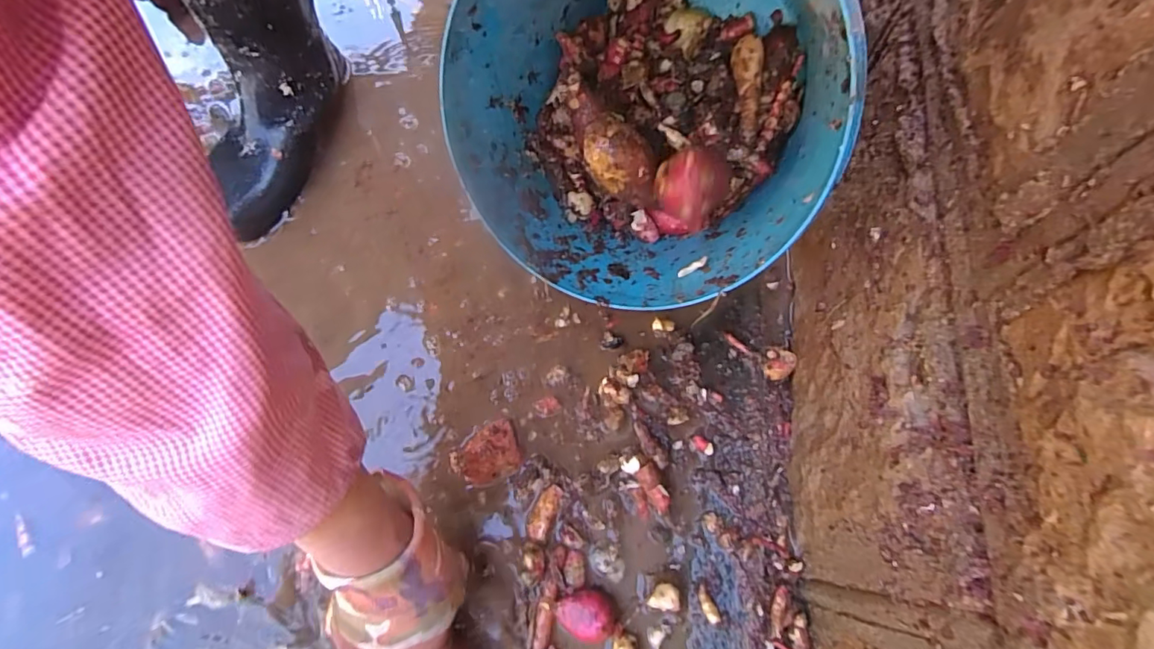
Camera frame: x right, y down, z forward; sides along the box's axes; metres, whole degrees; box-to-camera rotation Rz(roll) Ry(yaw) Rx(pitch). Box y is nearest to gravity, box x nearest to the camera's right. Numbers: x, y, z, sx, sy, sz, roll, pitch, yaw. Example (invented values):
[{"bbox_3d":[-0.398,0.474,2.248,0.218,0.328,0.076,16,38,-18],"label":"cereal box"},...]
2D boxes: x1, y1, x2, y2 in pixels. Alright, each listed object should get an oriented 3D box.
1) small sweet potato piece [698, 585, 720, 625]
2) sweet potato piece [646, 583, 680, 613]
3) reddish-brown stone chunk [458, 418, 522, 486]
[{"bbox_3d":[0.097,0.210,0.382,0.010,0.006,0.028,-22,71,-8],"label":"small sweet potato piece"},{"bbox_3d":[0.064,0.203,0.382,0.023,0.017,0.017,4,70,2],"label":"sweet potato piece"},{"bbox_3d":[-0.072,0.104,0.417,0.046,0.025,0.045,-21,71,-7],"label":"reddish-brown stone chunk"}]

